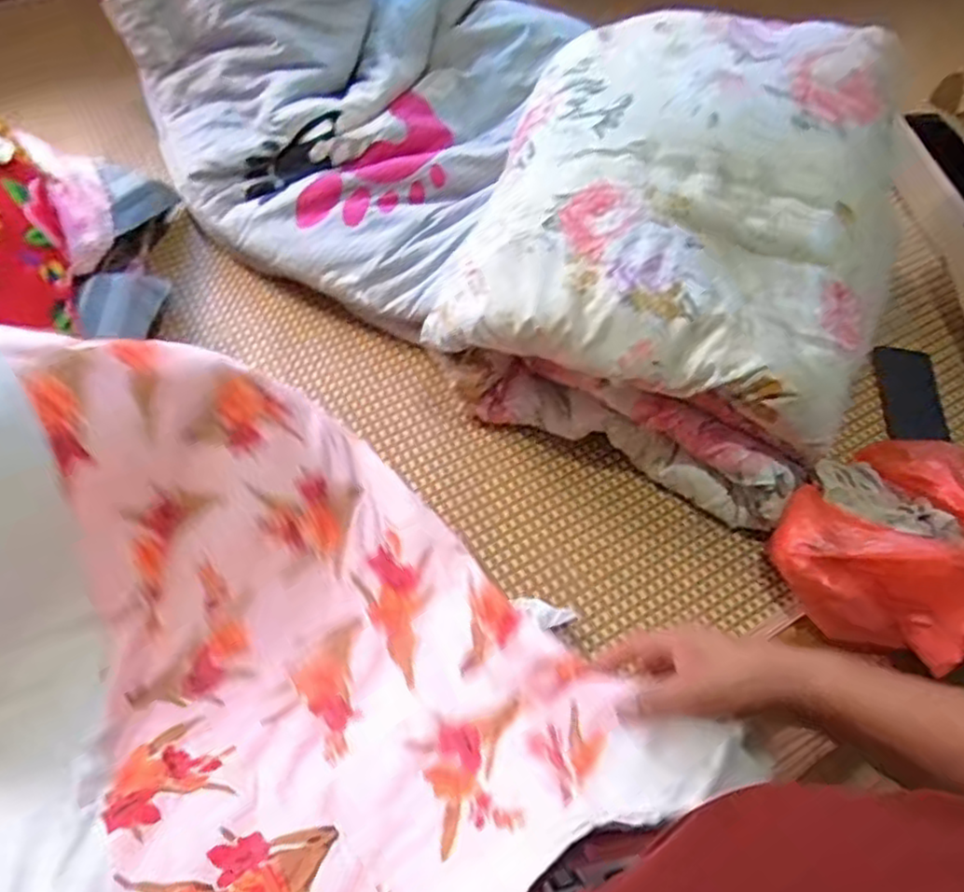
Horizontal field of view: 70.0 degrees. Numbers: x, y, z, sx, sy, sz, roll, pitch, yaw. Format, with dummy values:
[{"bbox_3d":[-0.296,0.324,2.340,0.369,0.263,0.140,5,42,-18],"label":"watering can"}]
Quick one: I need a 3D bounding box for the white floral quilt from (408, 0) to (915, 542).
[{"bbox_3d":[0.225,-0.233,0.832,0.447,0.304,0.498,19,60,11],"label":"white floral quilt"}]

